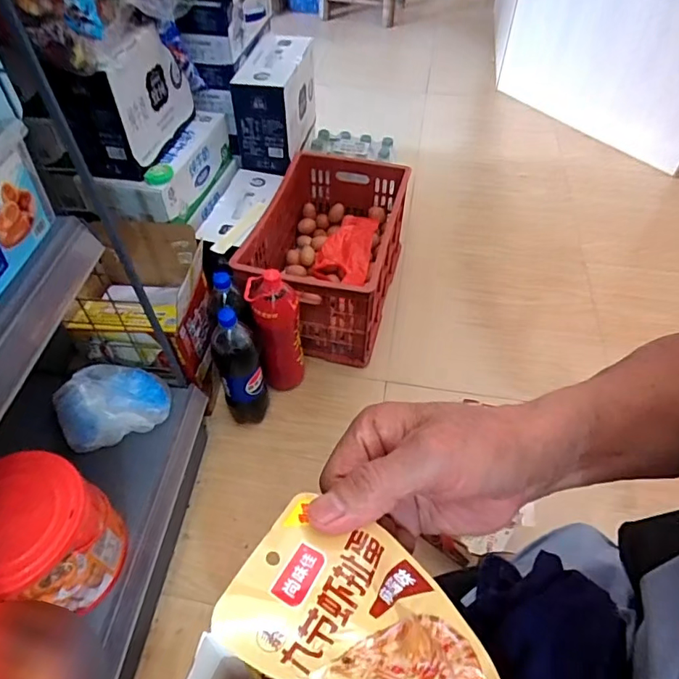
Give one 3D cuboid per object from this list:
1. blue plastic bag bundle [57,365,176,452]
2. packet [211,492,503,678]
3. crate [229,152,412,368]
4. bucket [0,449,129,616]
[{"bbox_3d":[-0.371,0.106,0.801,0.168,0.070,0.130,-11,51,-10],"label":"blue plastic bag bundle"},{"bbox_3d":[0.016,0.133,0.208,0.134,0.041,0.071,44,53,-14],"label":"packet"},{"bbox_3d":[-0.027,-0.206,1.184,0.296,0.278,0.450,12,50,11],"label":"crate"},{"bbox_3d":[-0.377,0.257,0.619,0.154,0.168,0.158,1,50,-1],"label":"bucket"}]

